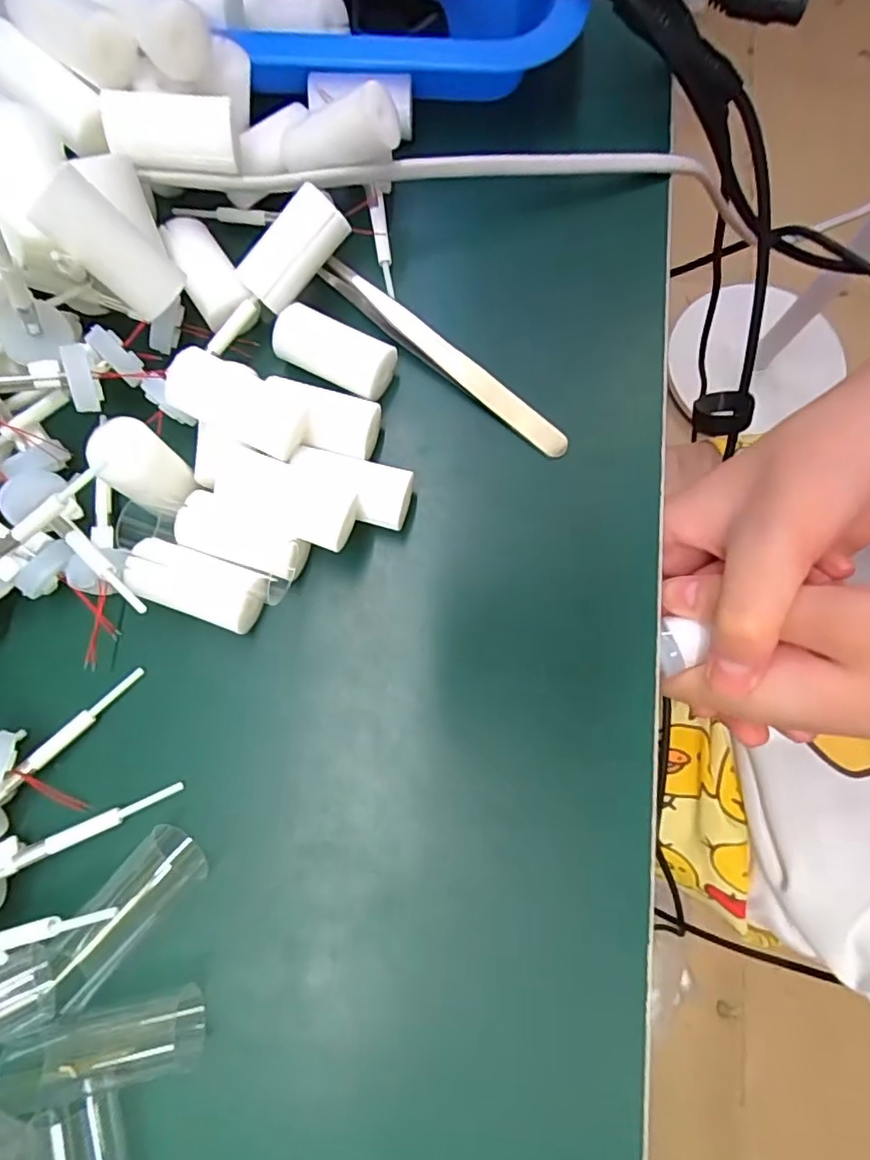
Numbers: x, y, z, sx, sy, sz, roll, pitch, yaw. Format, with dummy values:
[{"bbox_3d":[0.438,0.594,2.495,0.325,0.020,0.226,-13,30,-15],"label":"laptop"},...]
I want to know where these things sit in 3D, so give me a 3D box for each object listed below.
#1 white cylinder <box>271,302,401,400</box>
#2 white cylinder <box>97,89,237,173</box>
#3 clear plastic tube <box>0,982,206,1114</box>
[{"bbox_3d":[-0.036,-0.081,0.212,0.044,0.019,0.019,26,79,6],"label":"white cylinder"},{"bbox_3d":[-0.087,-0.148,0.192,0.040,0.013,0.017,-3,78,0],"label":"white cylinder"},{"bbox_3d":[-0.094,0.131,0.164,0.051,0.016,0.017,-8,78,-2],"label":"clear plastic tube"}]

